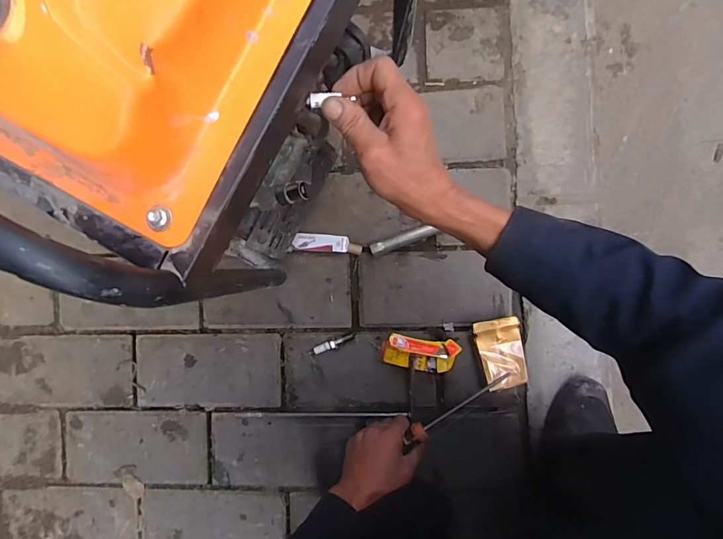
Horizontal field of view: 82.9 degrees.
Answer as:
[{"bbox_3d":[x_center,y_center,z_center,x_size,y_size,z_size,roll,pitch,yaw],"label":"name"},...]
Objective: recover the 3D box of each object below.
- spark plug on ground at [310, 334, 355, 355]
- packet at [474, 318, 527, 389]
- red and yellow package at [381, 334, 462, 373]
[{"bbox_3d":[-0.047,0.117,0.638,0.075,0.014,0.014,-23,89,5],"label":"spark plug on ground"},{"bbox_3d":[0.211,0.126,0.616,0.066,0.027,0.105,-12,90,5],"label":"packet"},{"bbox_3d":[0.087,0.127,0.617,0.109,0.052,0.056,7,92,4],"label":"red and yellow package"}]

